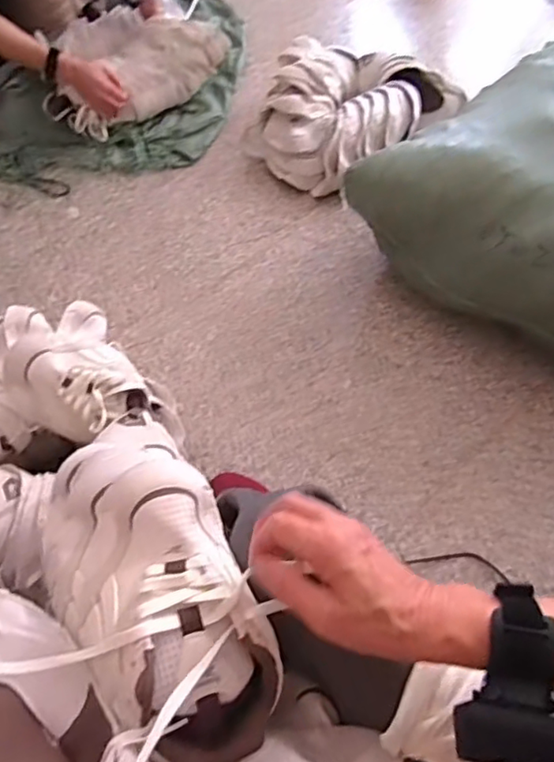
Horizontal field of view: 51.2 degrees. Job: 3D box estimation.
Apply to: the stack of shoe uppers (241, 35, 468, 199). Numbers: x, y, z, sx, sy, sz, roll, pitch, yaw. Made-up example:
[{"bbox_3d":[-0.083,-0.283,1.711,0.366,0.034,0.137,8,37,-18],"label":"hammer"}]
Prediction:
[{"bbox_3d":[0.158,-0.665,1.385,0.467,0.150,0.373,-34,63,-17],"label":"stack of shoe uppers"}]

